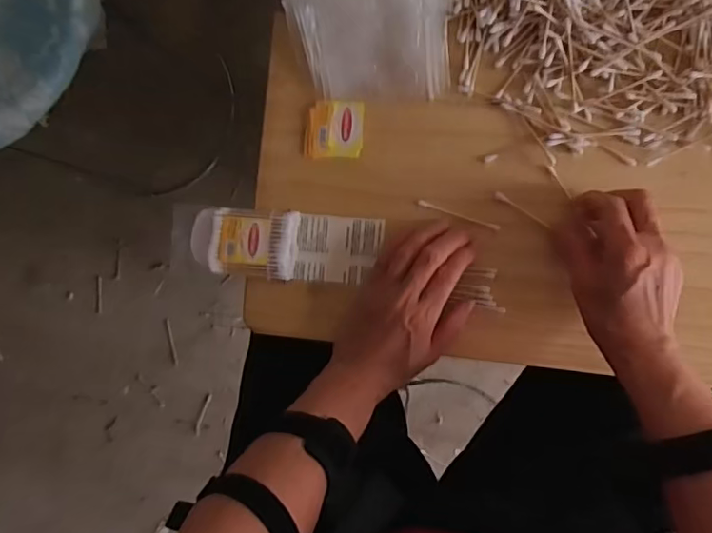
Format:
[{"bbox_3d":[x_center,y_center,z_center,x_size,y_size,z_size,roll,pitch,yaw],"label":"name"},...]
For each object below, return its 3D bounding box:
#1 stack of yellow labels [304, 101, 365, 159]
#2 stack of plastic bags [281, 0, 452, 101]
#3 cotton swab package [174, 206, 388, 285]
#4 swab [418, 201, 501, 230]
[{"bbox_3d":[-0.019,-0.121,0.468,0.051,0.004,0.049,3,92,8],"label":"stack of yellow labels"},{"bbox_3d":[0.007,-0.219,0.448,0.140,0.034,0.144,0,91,8],"label":"stack of plastic bags"},{"bbox_3d":[-0.072,-0.019,0.467,0.185,0.017,0.059,4,92,4],"label":"cotton swab package"},{"bbox_3d":[0.088,-0.044,0.457,0.072,0.004,0.005,19,94,7],"label":"swab"}]

